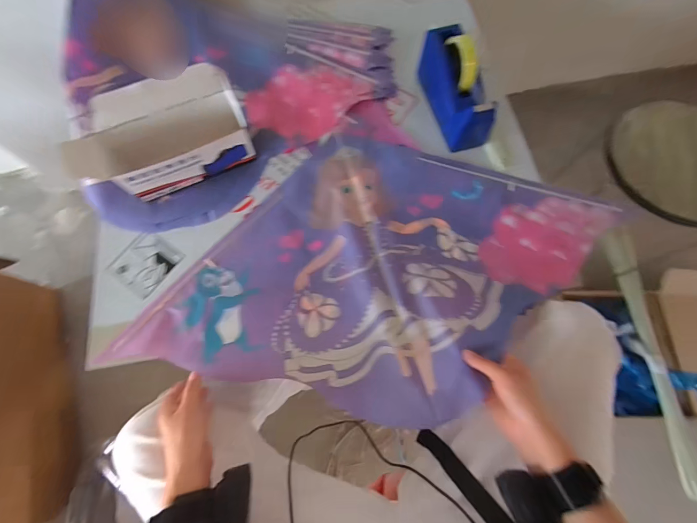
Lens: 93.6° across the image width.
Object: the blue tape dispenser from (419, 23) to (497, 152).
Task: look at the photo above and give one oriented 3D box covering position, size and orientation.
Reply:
[{"bbox_3d":[0.192,-0.318,0.587,0.071,0.110,0.207,-16,72,-5],"label":"blue tape dispenser"}]

